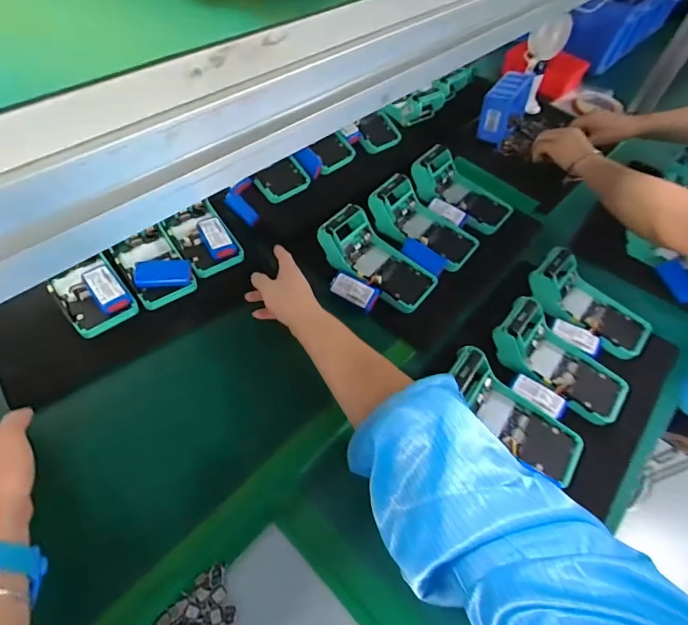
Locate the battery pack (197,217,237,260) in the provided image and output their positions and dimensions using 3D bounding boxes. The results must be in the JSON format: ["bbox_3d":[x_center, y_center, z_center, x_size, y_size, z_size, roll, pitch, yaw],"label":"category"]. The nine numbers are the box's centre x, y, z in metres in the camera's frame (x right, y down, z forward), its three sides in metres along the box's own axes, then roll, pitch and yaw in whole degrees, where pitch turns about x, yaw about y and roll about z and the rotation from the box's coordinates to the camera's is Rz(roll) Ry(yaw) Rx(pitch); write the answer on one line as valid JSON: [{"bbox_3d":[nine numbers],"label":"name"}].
[{"bbox_3d":[-0.183,-0.107,0.595,0.037,0.017,0.071,-26,60,-22],"label":"battery pack"}]

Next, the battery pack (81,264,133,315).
[{"bbox_3d":[-0.303,-0.030,0.534,0.034,0.024,0.070,-35,64,-27],"label":"battery pack"}]

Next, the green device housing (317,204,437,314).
[{"bbox_3d":[0.049,-0.078,0.587,0.168,0.059,0.083,33,57,17],"label":"green device housing"}]

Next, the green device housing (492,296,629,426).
[{"bbox_3d":[0.277,0.057,0.530,0.166,0.060,0.082,39,59,21],"label":"green device housing"}]

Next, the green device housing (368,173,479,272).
[{"bbox_3d":[0.122,-0.135,0.646,0.174,0.054,0.088,38,58,6],"label":"green device housing"}]

